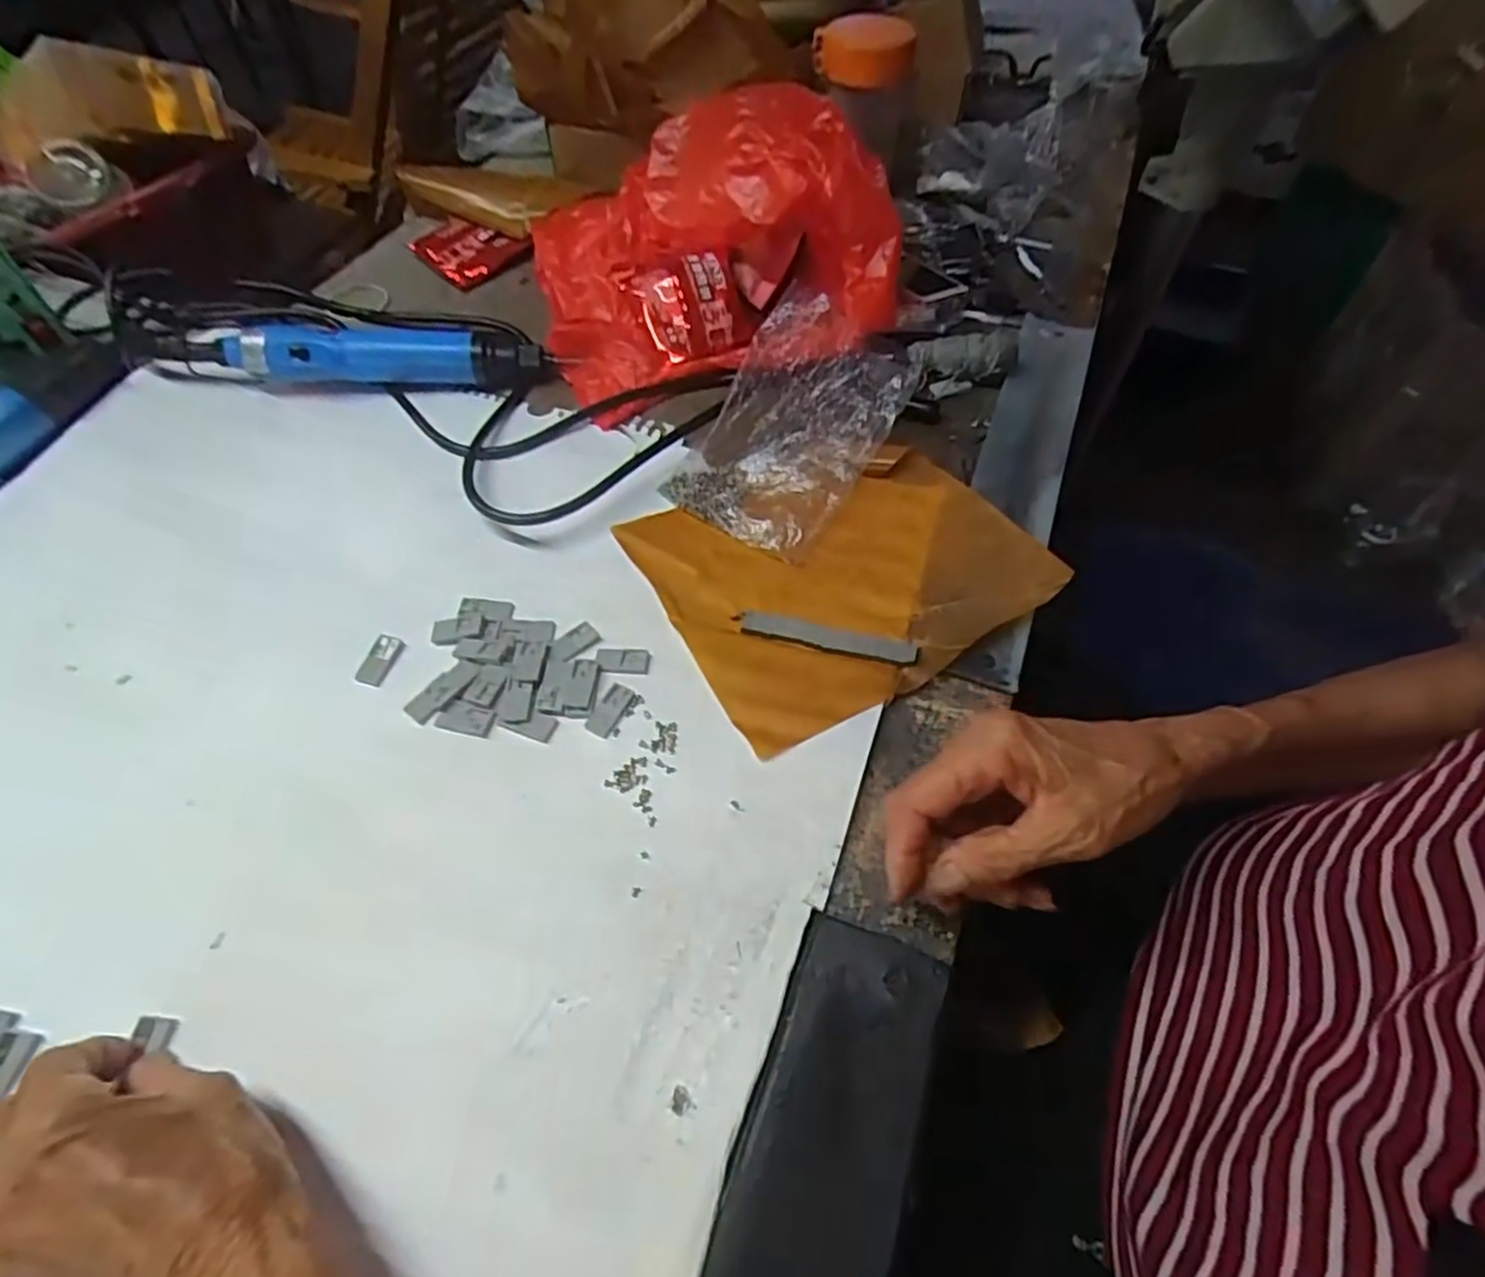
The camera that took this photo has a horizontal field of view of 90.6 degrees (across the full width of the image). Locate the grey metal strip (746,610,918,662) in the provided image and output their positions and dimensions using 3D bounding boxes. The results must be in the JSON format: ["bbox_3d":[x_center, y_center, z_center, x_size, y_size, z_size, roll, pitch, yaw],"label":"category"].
[{"bbox_3d":[0.046,-0.002,0.392,0.092,0.005,0.015,12,57,10],"label":"grey metal strip"}]

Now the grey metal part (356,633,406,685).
[{"bbox_3d":[-0.191,0.011,0.388,0.014,0.005,0.028,16,57,13],"label":"grey metal part"}]

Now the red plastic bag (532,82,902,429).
[{"bbox_3d":[-0.025,-0.282,0.506,0.236,0.110,0.214,-15,56,-8],"label":"red plastic bag"}]

